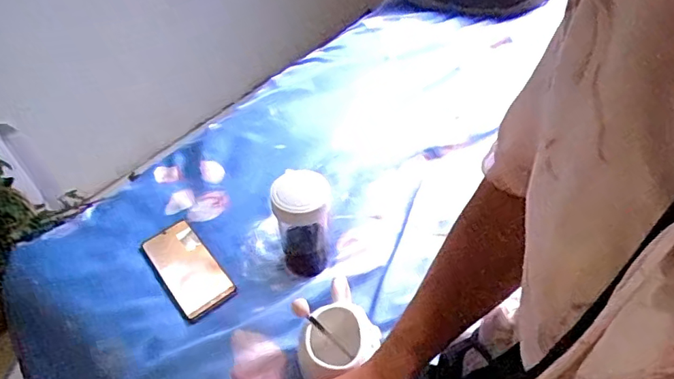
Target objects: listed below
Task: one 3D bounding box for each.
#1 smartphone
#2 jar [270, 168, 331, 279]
[{"bbox_3d":[-0.210,0.106,0.706,0.077,0.011,0.155,-32,52,-23],"label":"smartphone"},{"bbox_3d":[-0.042,0.045,0.659,0.066,0.141,0.068,-3,46,3],"label":"jar"}]

